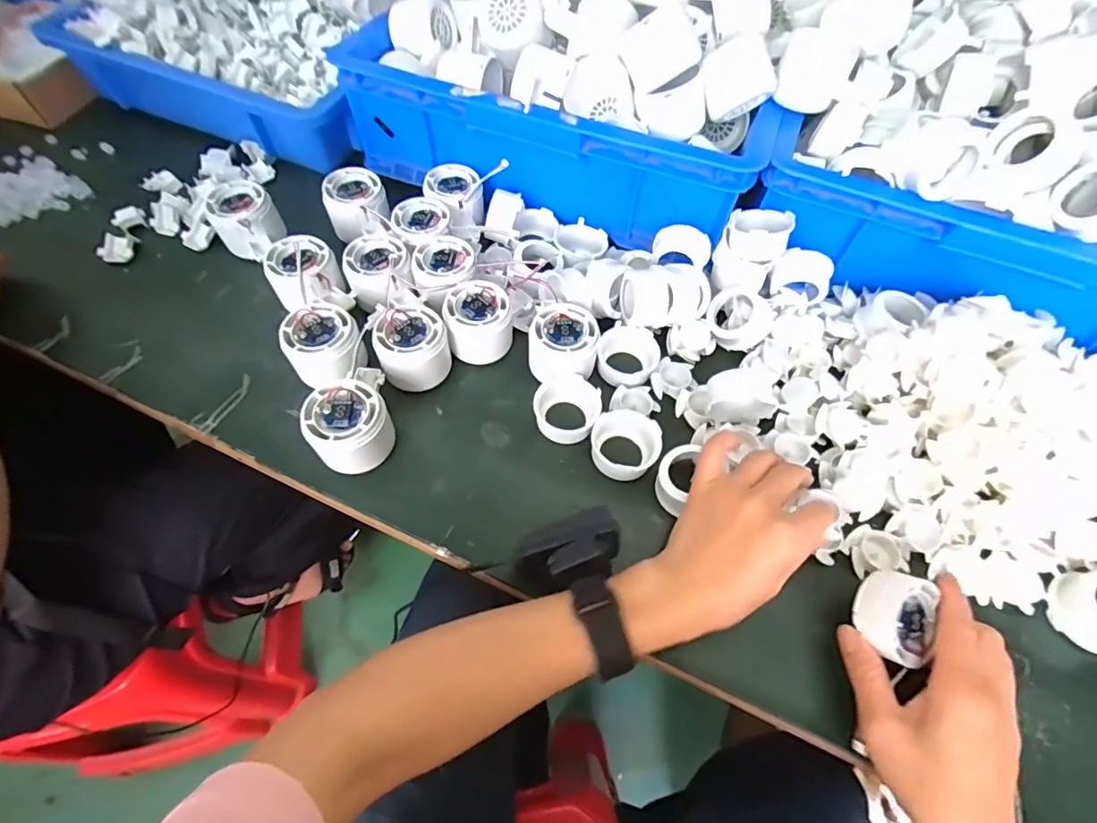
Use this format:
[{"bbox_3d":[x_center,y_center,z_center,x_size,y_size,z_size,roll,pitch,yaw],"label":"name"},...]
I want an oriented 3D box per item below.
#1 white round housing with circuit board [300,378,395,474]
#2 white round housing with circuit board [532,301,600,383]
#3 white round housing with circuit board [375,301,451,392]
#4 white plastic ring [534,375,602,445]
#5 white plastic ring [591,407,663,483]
[{"bbox_3d":[-0.151,0.017,0.393,0.059,0.060,0.057,1,60,-2],"label":"white round housing with circuit board"},{"bbox_3d":[0.013,-0.056,0.438,0.060,0.042,0.061,1,60,-2],"label":"white round housing with circuit board"},{"bbox_3d":[-0.112,-0.048,0.431,0.059,0.054,0.067,-8,61,-7],"label":"white round housing with circuit board"},{"bbox_3d":[0.016,-0.001,0.422,0.053,0.024,0.052,1,60,-2],"label":"white plastic ring"},{"bbox_3d":[0.062,0.026,0.408,0.053,0.019,0.054,1,60,-2],"label":"white plastic ring"}]

